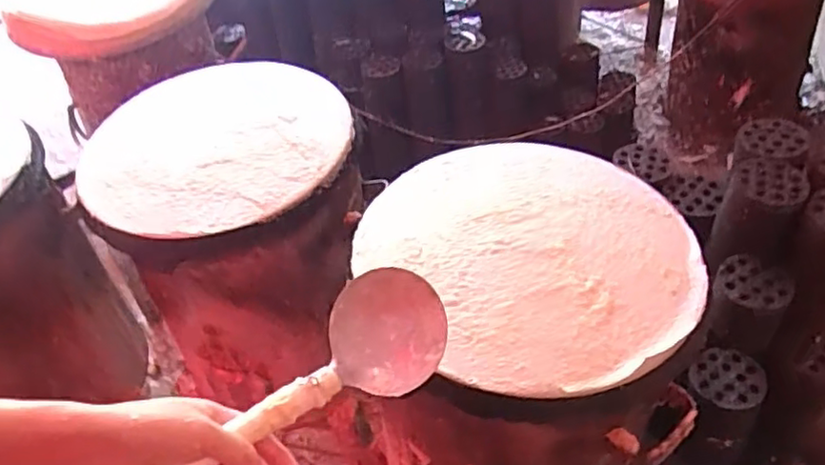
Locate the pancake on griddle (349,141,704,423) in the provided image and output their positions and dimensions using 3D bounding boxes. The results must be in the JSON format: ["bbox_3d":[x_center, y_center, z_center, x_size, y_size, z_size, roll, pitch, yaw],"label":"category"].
[{"bbox_3d":[0.140,0.020,0.744,0.356,0.031,0.374,-28,49,-21],"label":"pancake on griddle"}]

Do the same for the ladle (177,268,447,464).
[{"bbox_3d":[-0.099,0.125,0.452,0.288,0.058,0.086,-30,50,-31],"label":"ladle"}]

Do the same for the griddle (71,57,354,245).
[{"bbox_3d":[-0.284,-0.128,0.967,0.379,0.046,0.386,-3,45,3],"label":"griddle"}]

